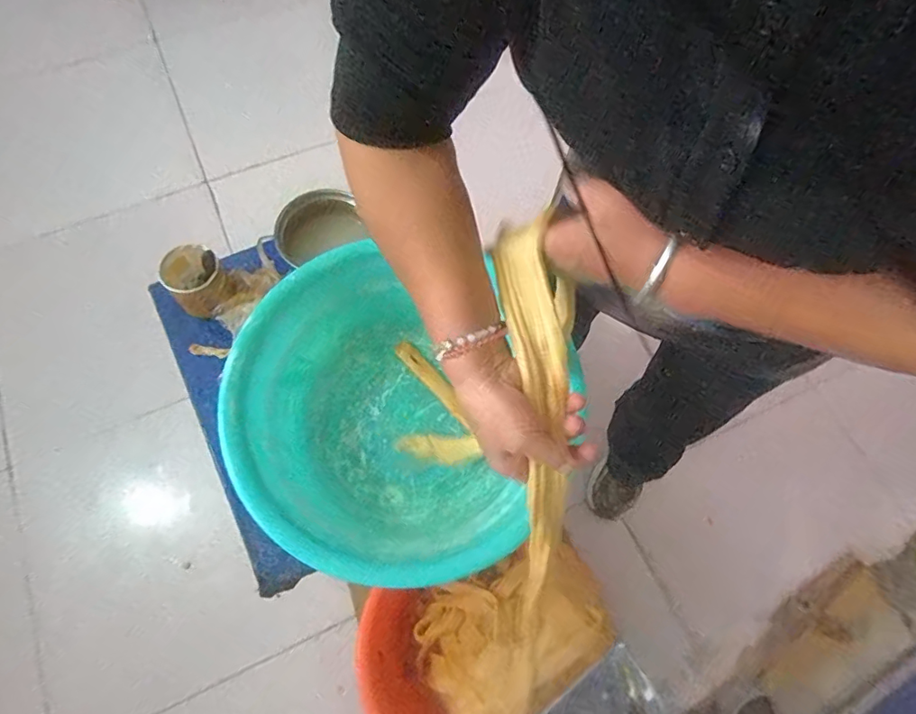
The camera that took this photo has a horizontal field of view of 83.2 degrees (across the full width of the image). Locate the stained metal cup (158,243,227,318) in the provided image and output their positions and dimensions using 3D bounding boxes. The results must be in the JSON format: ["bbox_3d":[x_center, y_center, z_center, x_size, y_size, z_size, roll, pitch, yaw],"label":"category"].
[{"bbox_3d":[-0.388,-0.118,0.760,0.078,0.075,0.084,0,69,-1],"label":"stained metal cup"}]

